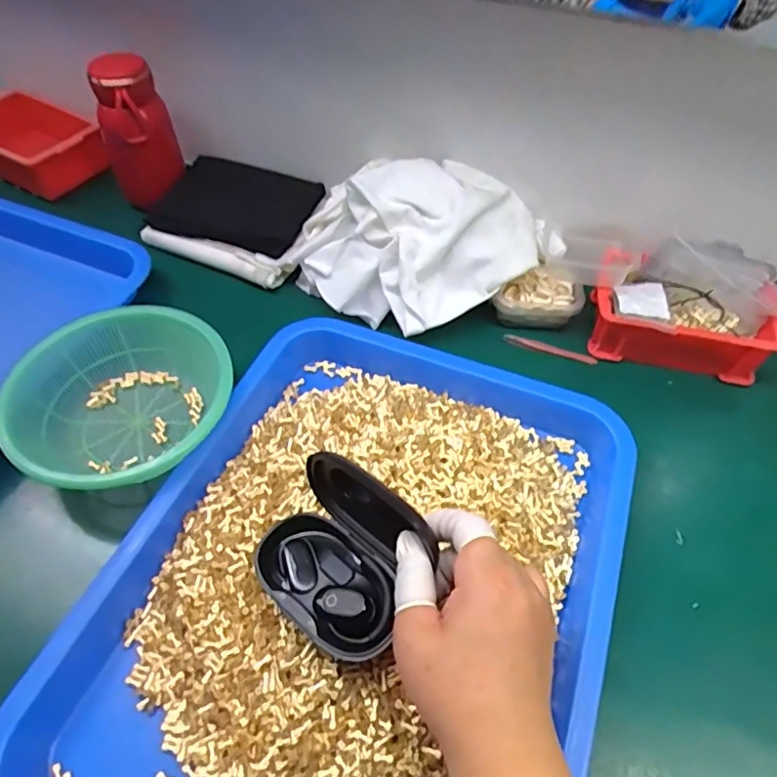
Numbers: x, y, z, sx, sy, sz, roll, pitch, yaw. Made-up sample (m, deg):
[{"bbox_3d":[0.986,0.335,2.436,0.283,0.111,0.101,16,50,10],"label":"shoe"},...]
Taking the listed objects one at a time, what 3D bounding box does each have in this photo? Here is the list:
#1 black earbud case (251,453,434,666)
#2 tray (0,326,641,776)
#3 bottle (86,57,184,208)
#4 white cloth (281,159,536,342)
[{"bbox_3d":[-0.027,0.094,0.317,0.091,0.061,0.074,34,59,22],"label":"black earbud case"},{"bbox_3d":[-0.017,0.123,0.360,0.309,0.047,0.392,20,54,13],"label":"tray"},{"bbox_3d":[-0.268,-0.256,0.602,0.071,0.206,0.065,-32,85,-23],"label":"bottle"},{"bbox_3d":[0.021,-0.140,0.519,0.193,0.094,0.166,36,60,23],"label":"white cloth"}]

